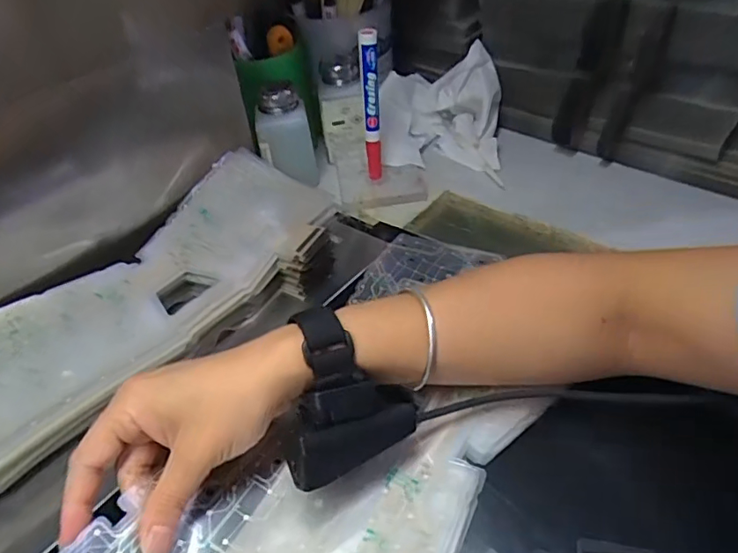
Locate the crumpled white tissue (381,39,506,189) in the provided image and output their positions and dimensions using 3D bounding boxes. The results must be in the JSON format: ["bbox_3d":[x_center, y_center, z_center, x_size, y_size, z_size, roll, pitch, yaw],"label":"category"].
[{"bbox_3d":[0.077,-0.178,0.575,0.131,0.091,0.142,-1,42,6],"label":"crumpled white tissue"}]

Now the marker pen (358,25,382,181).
[{"bbox_3d":[0.003,-0.158,0.507,0.017,0.148,0.013,-4,41,3],"label":"marker pen"}]

